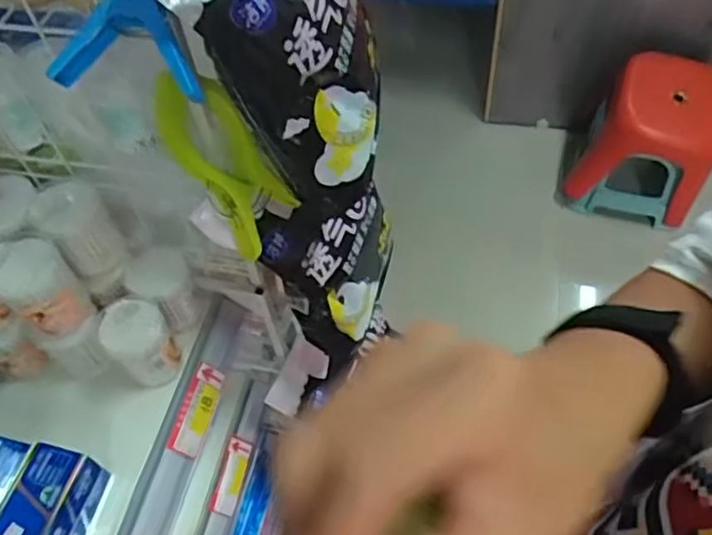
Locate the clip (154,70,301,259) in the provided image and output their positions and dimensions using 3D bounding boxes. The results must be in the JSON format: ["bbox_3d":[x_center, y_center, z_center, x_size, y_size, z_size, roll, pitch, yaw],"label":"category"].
[{"bbox_3d":[-0.101,-0.083,0.497,0.032,0.153,0.063,1,50,37],"label":"clip"}]

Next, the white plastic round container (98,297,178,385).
[{"bbox_3d":[-0.198,0.069,0.593,0.049,0.073,0.055,-34,59,-18],"label":"white plastic round container"}]

